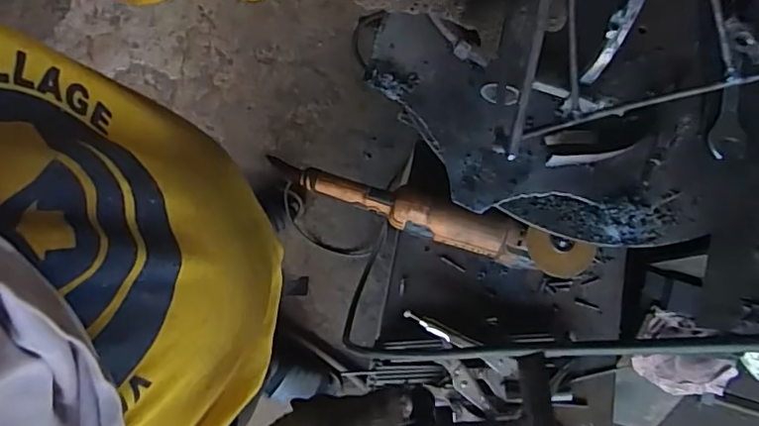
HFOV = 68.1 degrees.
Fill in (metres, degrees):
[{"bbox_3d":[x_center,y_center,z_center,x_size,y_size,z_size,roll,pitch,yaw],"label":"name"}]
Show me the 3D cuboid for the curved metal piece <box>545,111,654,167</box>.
[{"bbox_3d":[0.191,-0.065,0.480,0.102,0.018,0.035,-18,80,-6],"label":"curved metal piece"}]

